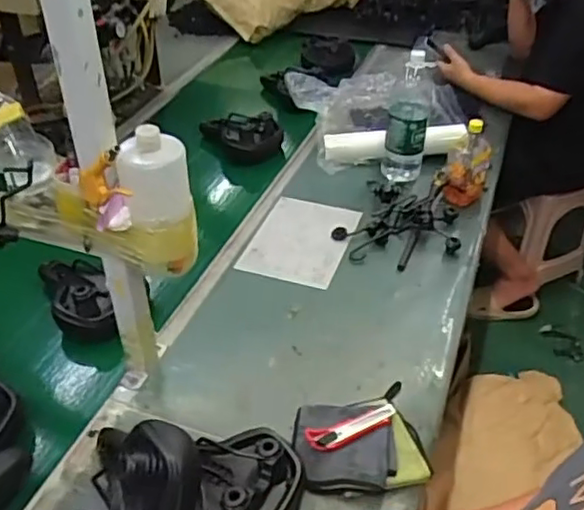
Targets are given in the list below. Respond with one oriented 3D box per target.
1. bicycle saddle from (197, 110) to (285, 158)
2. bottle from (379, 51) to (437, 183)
[{"bbox_3d":[-0.160,-0.339,1.813,0.242,0.141,0.115,13,40,15],"label":"bicycle saddle"},{"bbox_3d":[0.290,-0.340,1.555,0.109,0.289,0.112,5,39,5],"label":"bottle"}]

